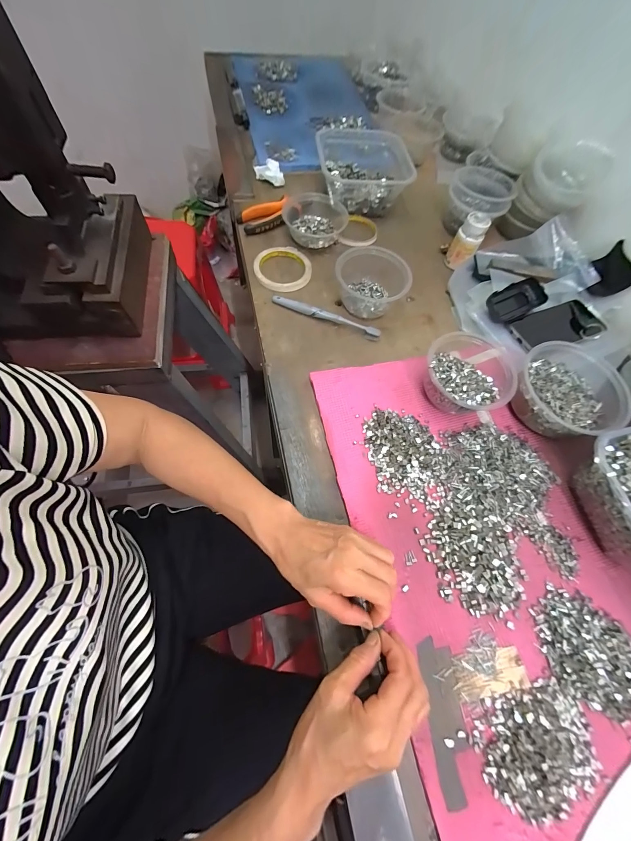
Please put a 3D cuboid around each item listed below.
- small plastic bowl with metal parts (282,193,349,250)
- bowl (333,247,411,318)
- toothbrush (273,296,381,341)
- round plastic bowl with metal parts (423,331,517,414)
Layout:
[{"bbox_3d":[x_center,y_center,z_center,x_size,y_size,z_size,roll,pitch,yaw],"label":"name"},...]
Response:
[{"bbox_3d":[0.007,-0.367,0.568,0.122,0.035,0.102,-12,67,-9],"label":"small plastic bowl with metal parts"},{"bbox_3d":[0.087,-0.226,0.504,0.102,0.068,0.101,29,67,9],"label":"bowl"},{"bbox_3d":[0.016,-0.167,0.494,0.180,0.014,0.021,18,66,5],"label":"toothbrush"},{"bbox_3d":[0.205,-0.058,0.428,0.111,0.064,0.116,1,66,-3],"label":"round plastic bowl with metal parts"}]

